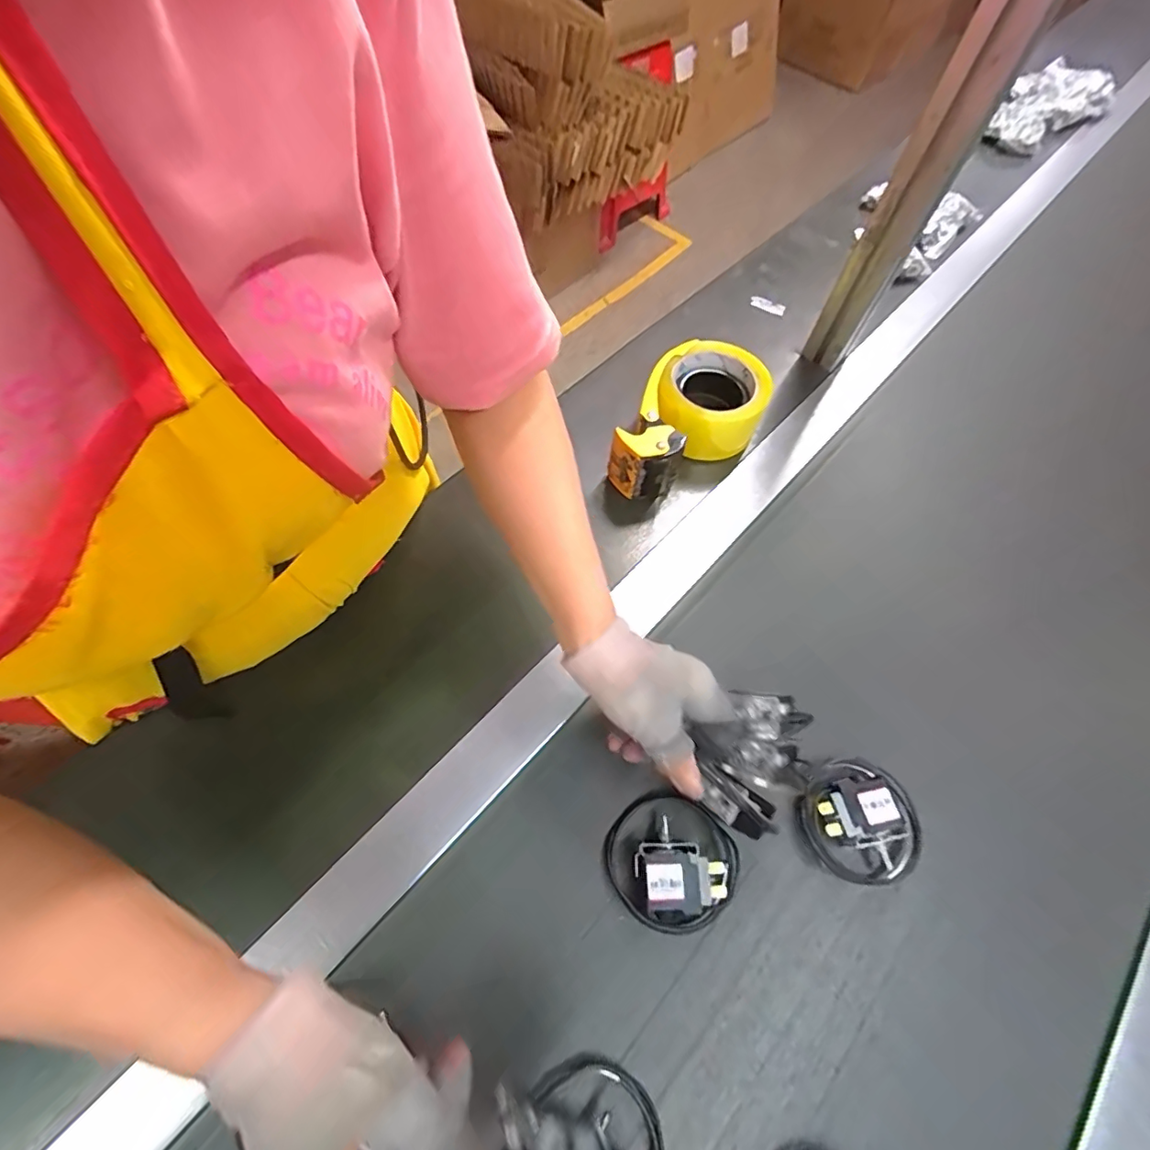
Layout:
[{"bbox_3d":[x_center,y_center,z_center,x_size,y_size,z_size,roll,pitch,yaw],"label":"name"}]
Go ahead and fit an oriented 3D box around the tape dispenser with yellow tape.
[{"bbox_3d":[0.111,-0.141,0.505,0.103,0.063,0.162,27,65,10],"label":"tape dispenser with yellow tape"}]

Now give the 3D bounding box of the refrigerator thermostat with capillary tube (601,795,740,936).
[{"bbox_3d":[0.066,0.197,0.371,0.081,0.032,0.083,1,63,-2],"label":"refrigerator thermostat with capillary tube"}]

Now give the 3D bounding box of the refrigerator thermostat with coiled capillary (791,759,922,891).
[{"bbox_3d":[0.206,0.177,0.386,0.079,0.030,0.078,1,63,-2],"label":"refrigerator thermostat with coiled capillary"}]

